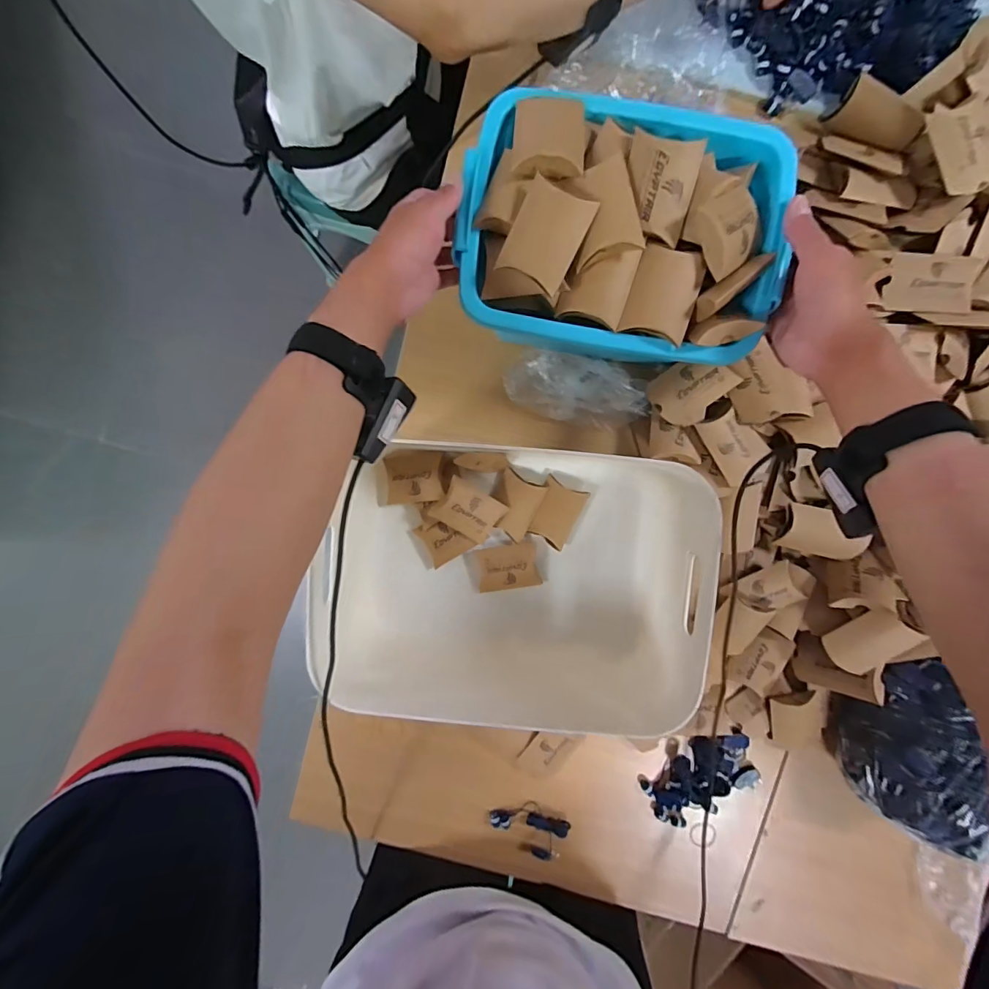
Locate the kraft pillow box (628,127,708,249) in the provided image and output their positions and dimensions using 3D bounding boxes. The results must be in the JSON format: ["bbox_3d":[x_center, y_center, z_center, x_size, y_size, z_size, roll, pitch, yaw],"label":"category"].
[{"bbox_3d":[0.130,-0.241,0.359,0.053,0.015,0.070,9,95,0],"label":"kraft pillow box"}]

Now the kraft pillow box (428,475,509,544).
[{"bbox_3d":[-0.028,0.019,0.528,0.075,0.017,0.052,31,85,-27],"label":"kraft pillow box"}]

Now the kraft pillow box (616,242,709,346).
[{"bbox_3d":[0.140,-0.165,0.379,0.053,0.015,0.066,14,95,0],"label":"kraft pillow box"}]

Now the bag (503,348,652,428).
[{"bbox_3d":[0.094,-0.122,0.526,0.157,0.036,0.067,12,95,0],"label":"bag"}]

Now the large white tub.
[{"bbox_3d":[0.018,0.102,0.492,0.347,0.151,0.280,5,95,1],"label":"large white tub"}]

